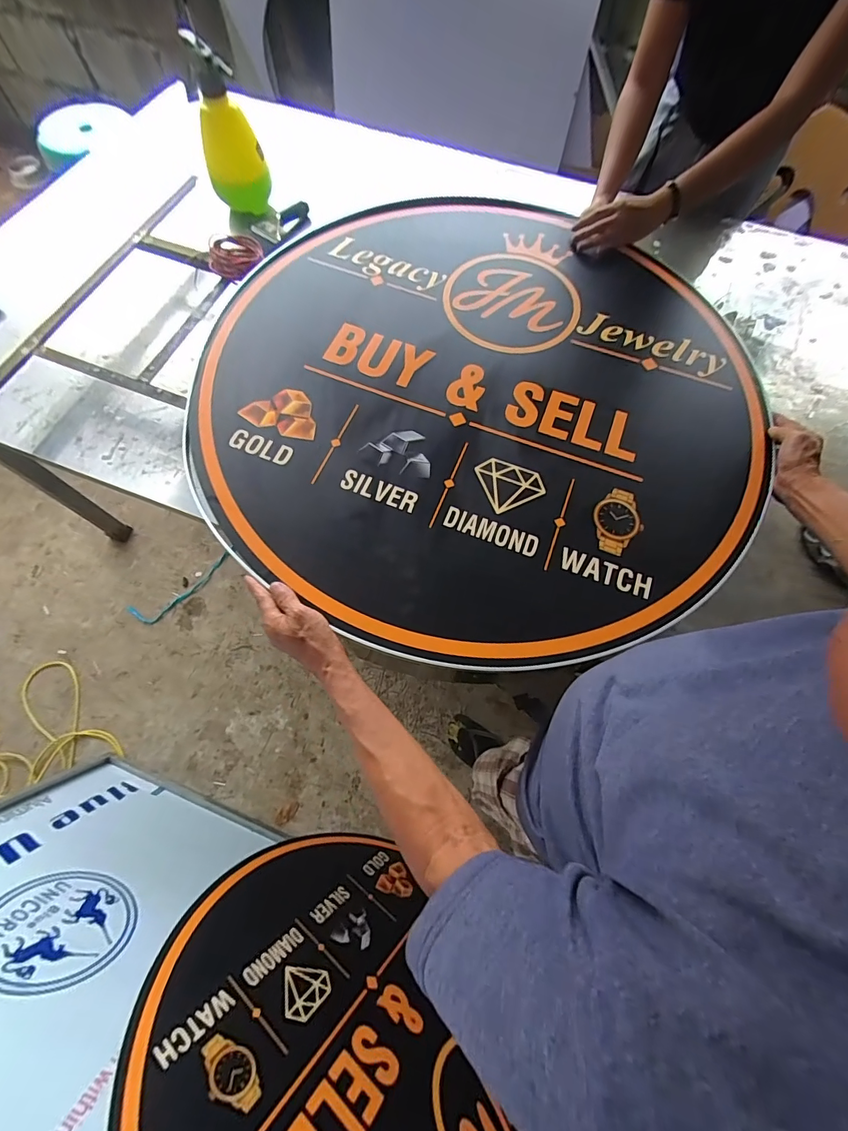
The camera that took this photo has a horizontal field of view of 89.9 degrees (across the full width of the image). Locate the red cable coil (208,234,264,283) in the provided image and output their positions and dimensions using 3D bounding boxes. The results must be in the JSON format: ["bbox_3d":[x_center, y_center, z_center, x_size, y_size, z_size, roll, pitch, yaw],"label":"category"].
[{"bbox_3d":[-0.371,-0.612,0.837,0.098,0.039,0.088,-15,71,-6],"label":"red cable coil"}]

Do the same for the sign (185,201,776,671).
[{"bbox_3d":[0.094,-0.266,0.672,0.822,0.056,0.814,0,70,-1],"label":"sign"}]

